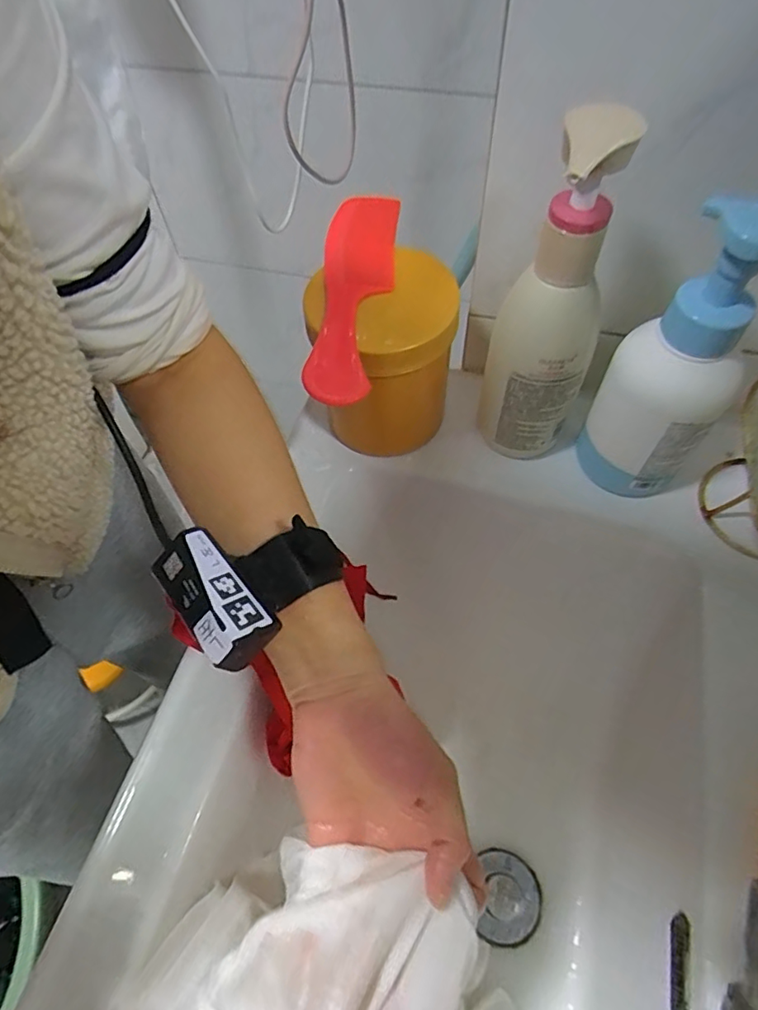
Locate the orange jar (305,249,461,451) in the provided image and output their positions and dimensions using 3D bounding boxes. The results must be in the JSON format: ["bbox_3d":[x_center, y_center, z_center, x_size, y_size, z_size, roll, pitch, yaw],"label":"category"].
[{"bbox_3d":[0.012,-0.106,0.427,0.096,0.140,0.099,-25,61,-13],"label":"orange jar"}]

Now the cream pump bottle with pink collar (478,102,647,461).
[{"bbox_3d":[0.117,-0.131,0.366,0.076,0.240,0.073,8,59,7],"label":"cream pump bottle with pink collar"}]

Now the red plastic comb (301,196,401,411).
[{"bbox_3d":[-0.017,-0.155,0.379,0.051,0.016,0.207,2,58,3],"label":"red plastic comb"}]

